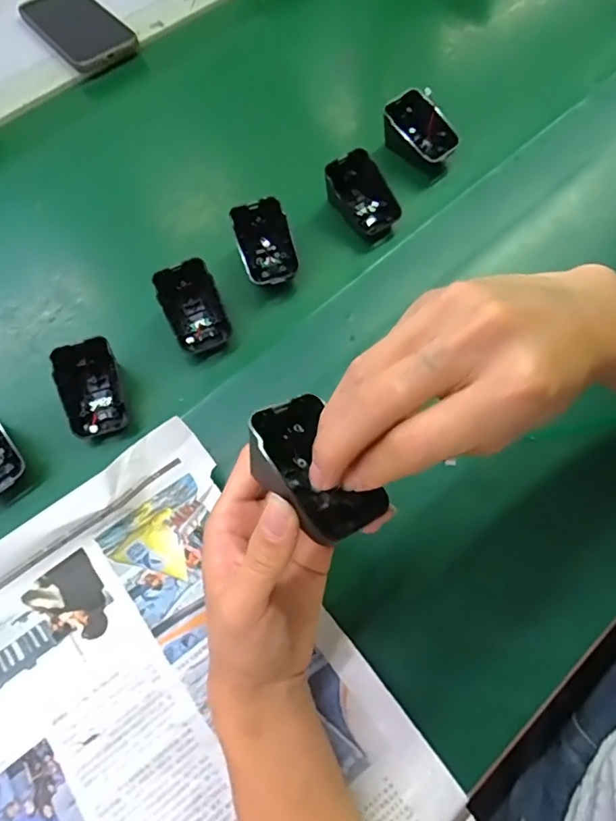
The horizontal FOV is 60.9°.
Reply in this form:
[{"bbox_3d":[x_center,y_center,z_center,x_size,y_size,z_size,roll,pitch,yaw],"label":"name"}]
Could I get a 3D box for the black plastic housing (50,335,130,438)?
[{"bbox_3d":[-0.158,-0.013,0.389,0.043,0.044,0.062,-19,67,-6],"label":"black plastic housing"}]

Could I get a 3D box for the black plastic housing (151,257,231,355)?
[{"bbox_3d":[-0.090,-0.078,0.415,0.047,0.047,0.062,-23,68,-8],"label":"black plastic housing"}]

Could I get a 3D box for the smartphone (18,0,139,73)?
[{"bbox_3d":[-0.257,-0.430,0.584,0.077,0.007,0.158,-38,69,-9],"label":"smartphone"}]

